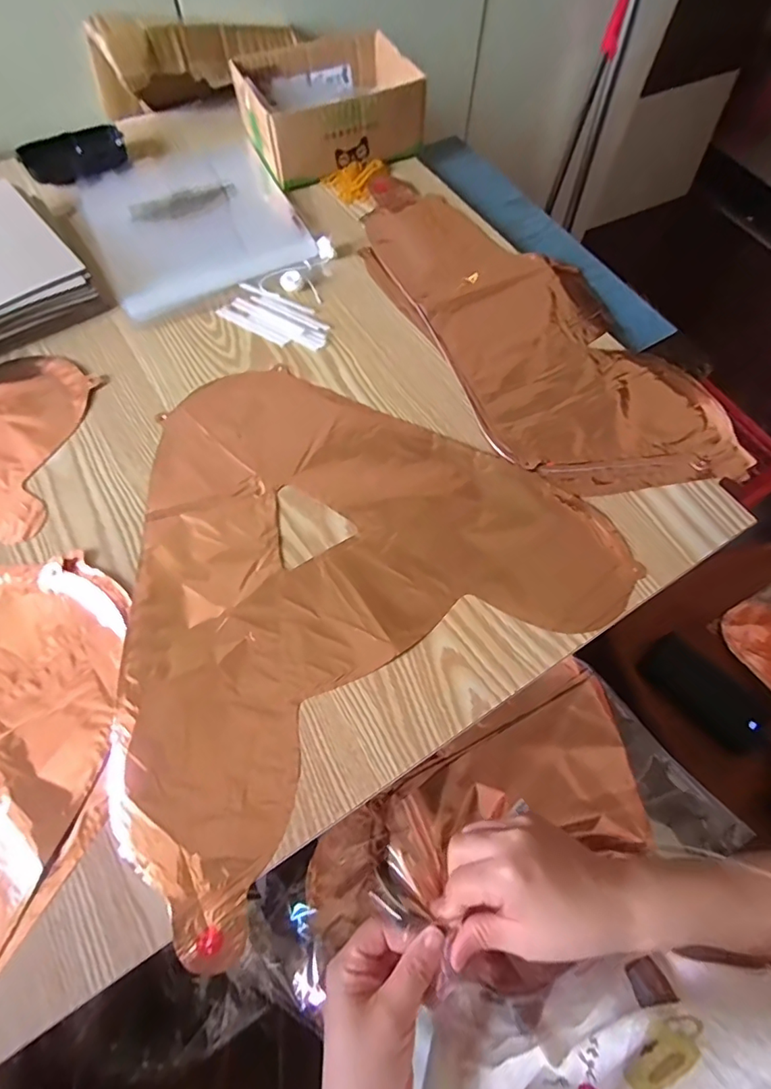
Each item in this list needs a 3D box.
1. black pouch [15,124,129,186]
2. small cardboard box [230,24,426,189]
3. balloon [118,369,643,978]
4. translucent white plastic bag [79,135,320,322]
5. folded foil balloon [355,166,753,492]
[{"bbox_3d":[-0.347,-0.438,0.554,0.109,0.028,0.046,-35,71,-14],"label":"black pouch"},{"bbox_3d":[-0.064,-0.511,0.574,0.186,0.066,0.144,-25,69,-11],"label":"small cardboard box"},{"bbox_3d":[-0.061,0.004,0.383,0.389,0.006,0.346,-36,72,-15],"label":"balloon"},{"bbox_3d":[-0.211,-0.360,0.532,0.201,0.006,0.248,-25,69,-11],"label":"translucent white plastic bag"},{"bbox_3d":[0.135,-0.226,0.476,0.205,0.016,0.439,-24,69,-11],"label":"folded foil balloon"}]

